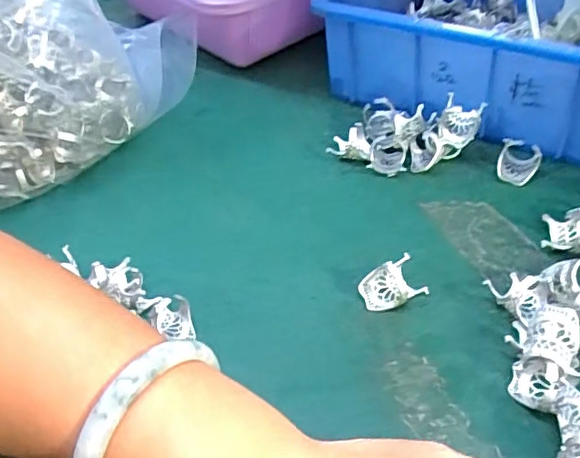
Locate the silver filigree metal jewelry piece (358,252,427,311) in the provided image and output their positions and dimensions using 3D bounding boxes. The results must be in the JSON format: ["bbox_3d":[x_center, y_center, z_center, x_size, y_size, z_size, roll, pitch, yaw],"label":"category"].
[{"bbox_3d":[0.058,0.029,0.333,0.034,0.024,0.019,-19,44,-12],"label":"silver filigree metal jewelry piece"}]

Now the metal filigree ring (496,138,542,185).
[{"bbox_3d":[0.155,-0.047,0.397,0.027,0.021,0.023,13,46,21],"label":"metal filigree ring"}]

